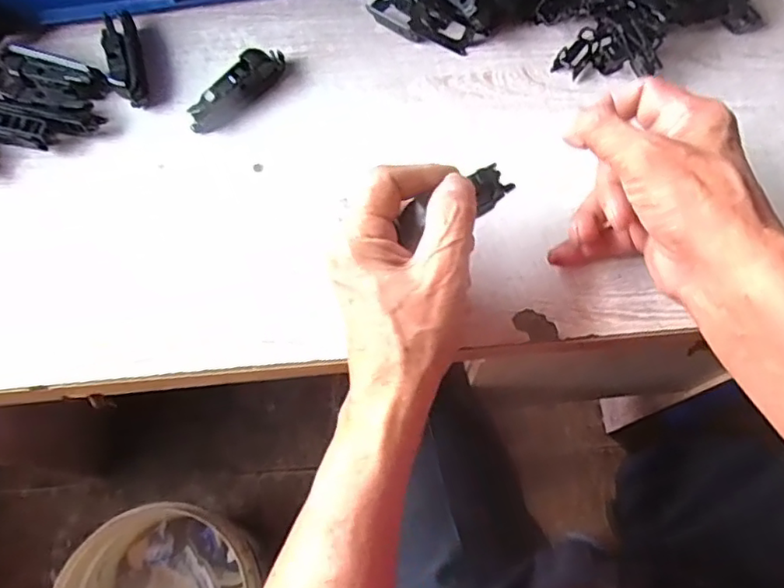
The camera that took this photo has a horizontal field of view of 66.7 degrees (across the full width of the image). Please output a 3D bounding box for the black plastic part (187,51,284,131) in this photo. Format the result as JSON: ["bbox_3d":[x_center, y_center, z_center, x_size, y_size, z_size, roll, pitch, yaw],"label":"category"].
[{"bbox_3d":[-0.104,-0.140,0.407,0.078,0.024,0.021,-42,74,-14],"label":"black plastic part"}]

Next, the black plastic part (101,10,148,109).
[{"bbox_3d":[-0.189,-0.166,0.421,0.022,0.018,0.079,-15,70,-5],"label":"black plastic part"}]

